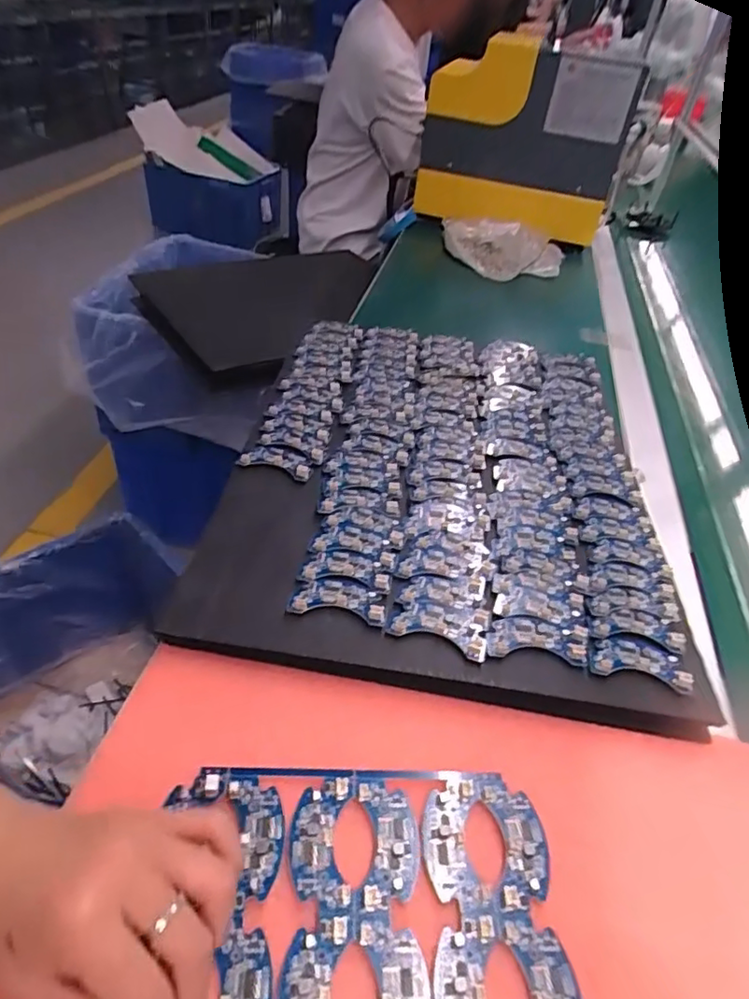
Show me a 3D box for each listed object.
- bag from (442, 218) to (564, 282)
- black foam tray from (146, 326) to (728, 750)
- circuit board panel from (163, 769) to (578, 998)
[{"bbox_3d":[0.230,-0.418,1.007,0.220,0.058,0.115,-8,43,-18],"label":"bag"},{"bbox_3d":[0.064,-0.037,0.558,0.357,0.021,0.474,9,41,1],"label":"black foam tray"},{"bbox_3d":[-0.001,0.203,0.296,0.184,0.006,0.139,3,43,-5],"label":"circuit board panel"}]

